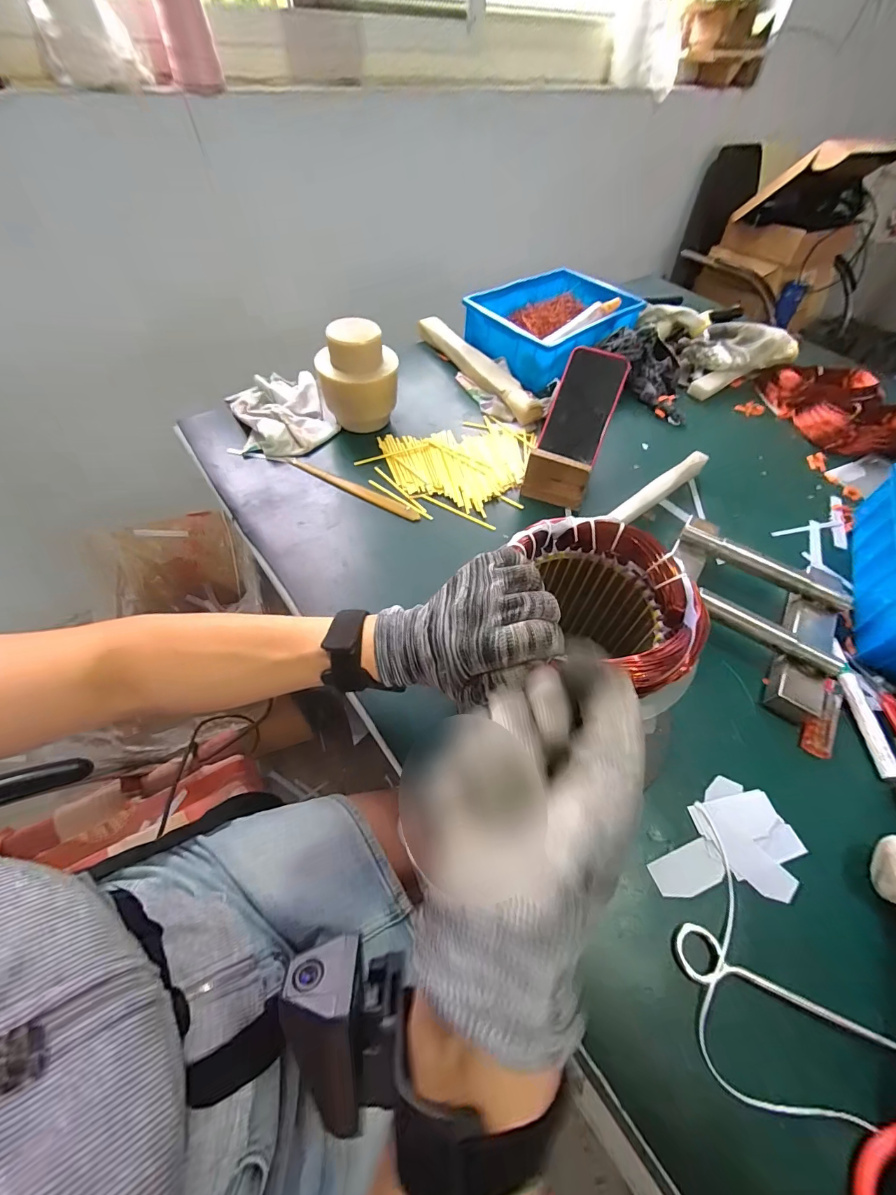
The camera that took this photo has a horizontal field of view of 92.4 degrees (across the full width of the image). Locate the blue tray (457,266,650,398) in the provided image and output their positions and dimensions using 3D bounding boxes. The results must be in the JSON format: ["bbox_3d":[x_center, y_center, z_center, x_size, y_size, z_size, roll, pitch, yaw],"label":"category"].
[{"bbox_3d":[0.188,-0.484,0.774,0.281,0.084,0.210,-32,62,-23],"label":"blue tray"}]

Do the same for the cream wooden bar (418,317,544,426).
[{"bbox_3d":[0.047,-0.392,0.734,0.045,0.042,0.323,-27,60,-20],"label":"cream wooden bar"}]

